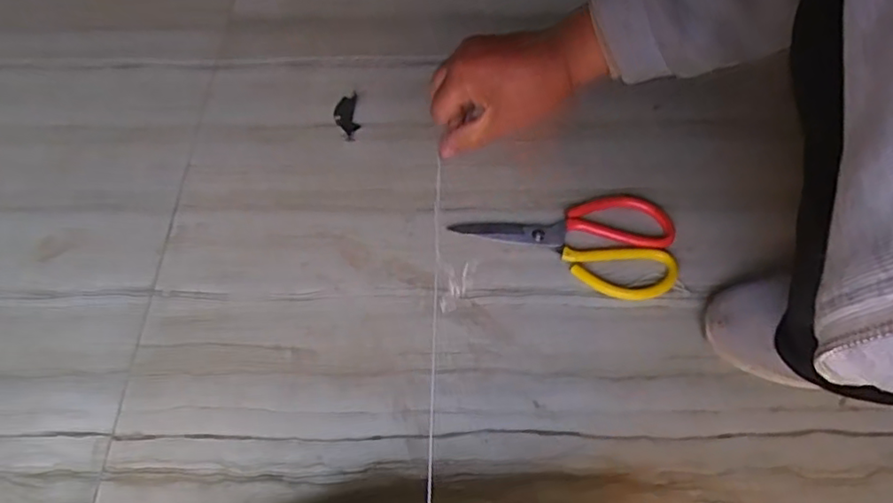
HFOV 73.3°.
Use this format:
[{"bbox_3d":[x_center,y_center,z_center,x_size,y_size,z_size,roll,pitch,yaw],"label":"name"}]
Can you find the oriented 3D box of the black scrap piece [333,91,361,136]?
[{"bbox_3d":[-0.106,-0.147,0.633,0.025,0.007,0.060,-9,60,-4],"label":"black scrap piece"}]

